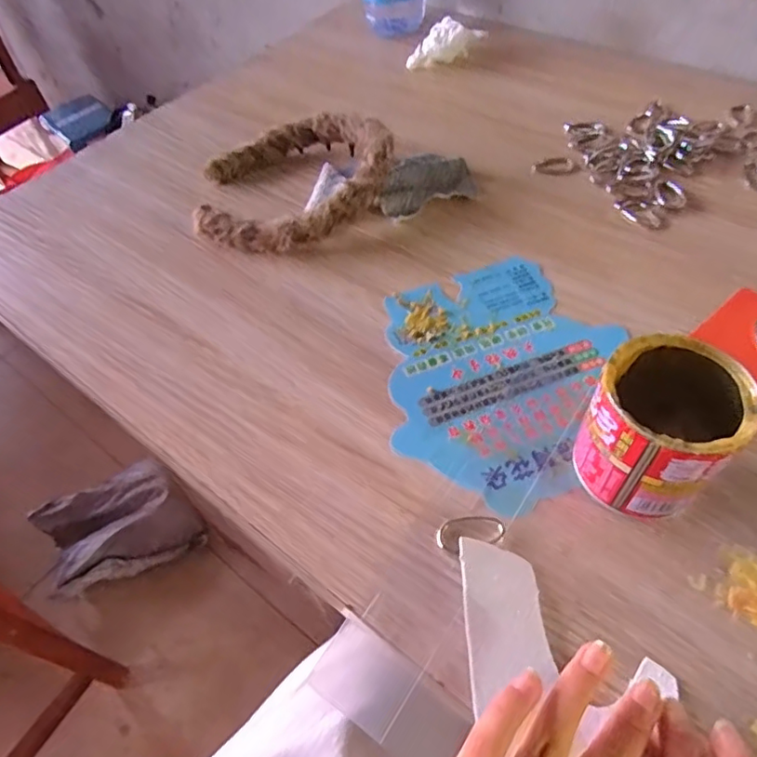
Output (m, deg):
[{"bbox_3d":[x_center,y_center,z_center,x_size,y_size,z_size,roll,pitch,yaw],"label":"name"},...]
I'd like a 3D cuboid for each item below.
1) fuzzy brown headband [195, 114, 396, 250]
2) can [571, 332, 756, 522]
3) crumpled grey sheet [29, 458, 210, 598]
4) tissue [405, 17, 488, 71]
[{"bbox_3d":[-0.065,-0.157,0.447,0.149,0.050,0.139,-2,52,3],"label":"fuzzy brown headband"},{"bbox_3d":[0.133,0.025,0.271,0.059,0.078,0.060,-2,52,3],"label":"can"},{"bbox_3d":[-0.469,0.253,1.020,0.263,0.089,0.198,-25,55,-13],"label":"crumpled grey sheet"},{"bbox_3d":[0.068,-0.336,0.573,0.079,0.041,0.027,-22,54,-12],"label":"tissue"}]

